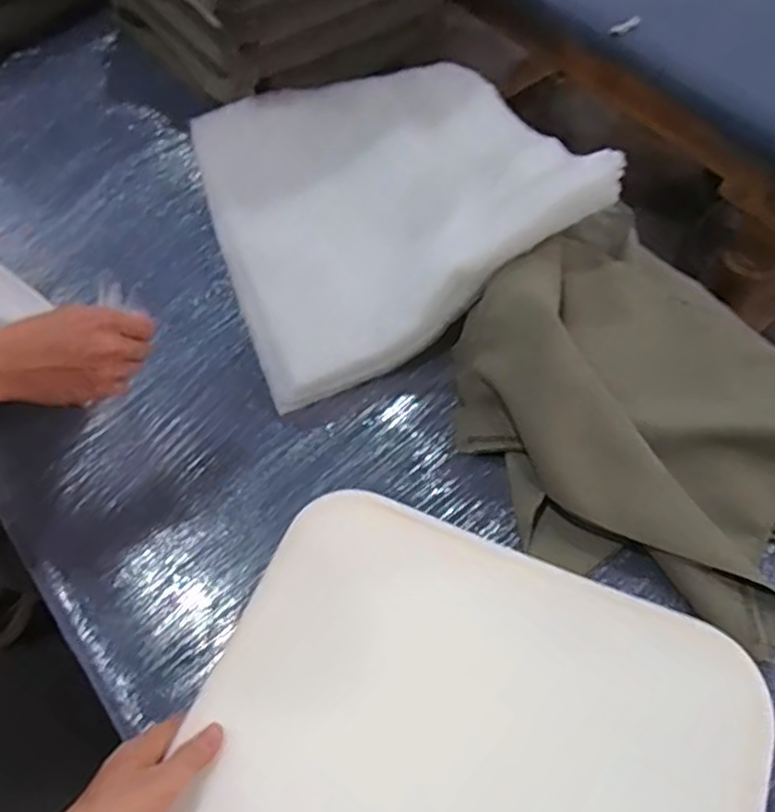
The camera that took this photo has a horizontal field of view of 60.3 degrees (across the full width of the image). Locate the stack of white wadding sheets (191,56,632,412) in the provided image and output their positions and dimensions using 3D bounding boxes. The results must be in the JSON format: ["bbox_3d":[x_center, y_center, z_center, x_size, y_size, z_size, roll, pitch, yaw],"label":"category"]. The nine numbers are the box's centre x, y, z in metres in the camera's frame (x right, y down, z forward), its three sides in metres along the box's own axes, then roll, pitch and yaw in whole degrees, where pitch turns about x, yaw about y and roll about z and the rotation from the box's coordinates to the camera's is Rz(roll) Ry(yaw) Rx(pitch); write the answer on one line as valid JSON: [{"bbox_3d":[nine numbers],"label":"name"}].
[{"bbox_3d":[-0.006,-0.328,0.941,0.473,0.151,0.543,-18,61,-10],"label":"stack of white wadding sheets"}]

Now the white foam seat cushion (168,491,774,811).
[{"bbox_3d":[0.048,0.325,0.562,0.438,0.112,0.423,20,62,12],"label":"white foam seat cushion"}]

